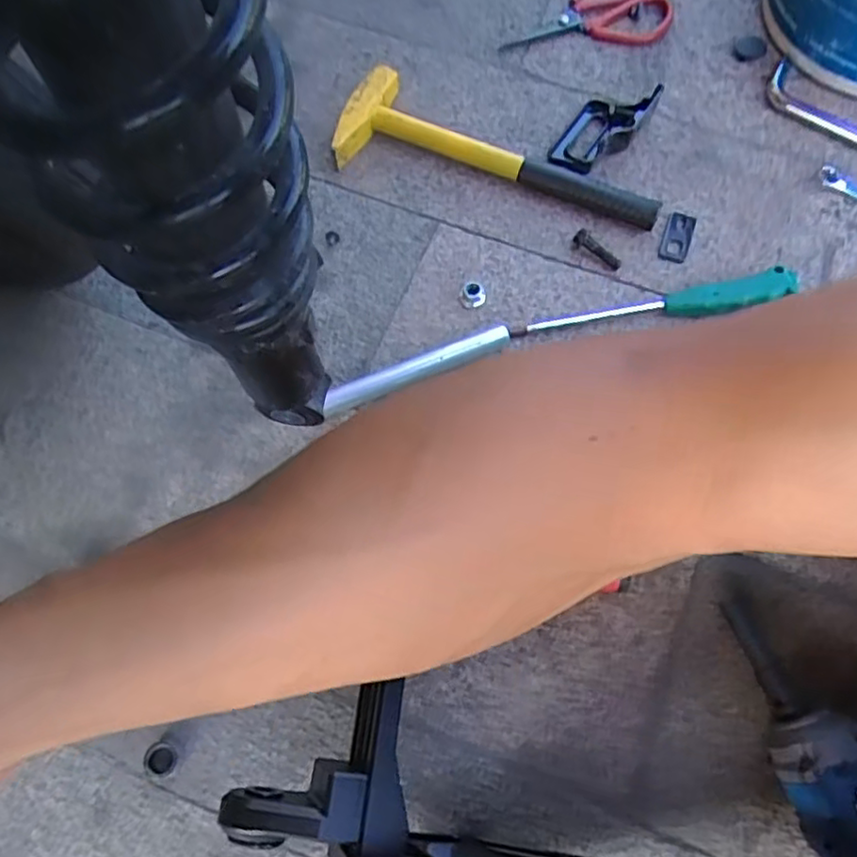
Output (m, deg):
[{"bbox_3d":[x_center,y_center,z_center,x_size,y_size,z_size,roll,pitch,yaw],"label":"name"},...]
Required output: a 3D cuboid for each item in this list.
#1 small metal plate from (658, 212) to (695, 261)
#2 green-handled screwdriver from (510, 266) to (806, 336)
[{"bbox_3d":[0.227,-0.176,0.607,0.024,0.005,0.056,19,70,7],"label":"small metal plate"},{"bbox_3d":[0.194,-0.104,0.567,0.241,0.030,0.032,-8,69,-3],"label":"green-handled screwdriver"}]

